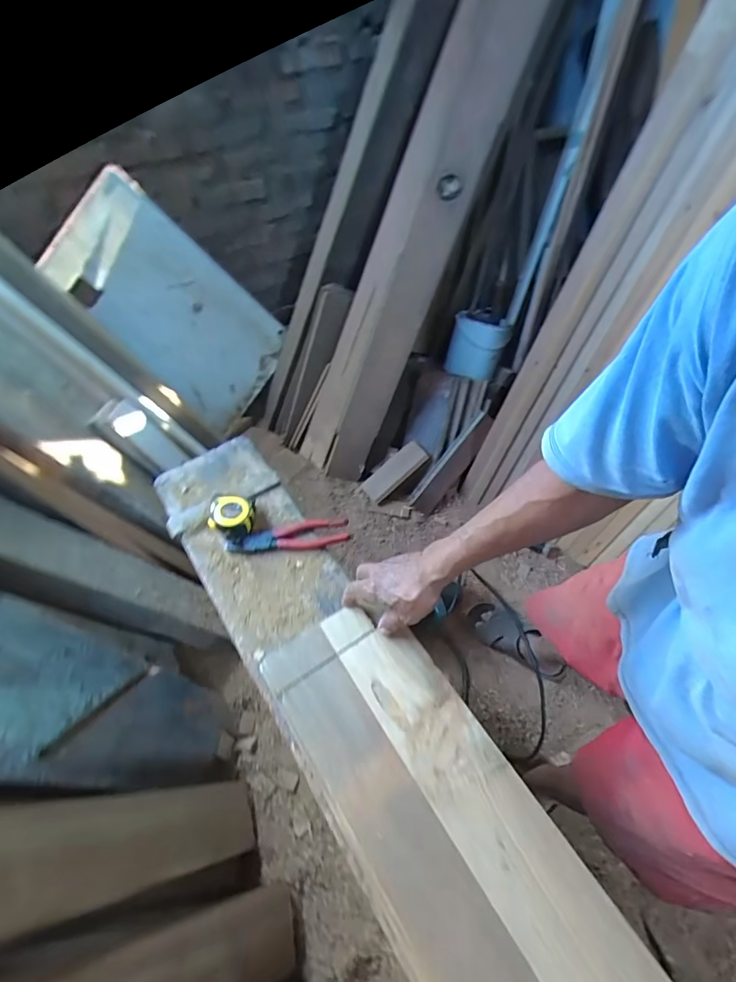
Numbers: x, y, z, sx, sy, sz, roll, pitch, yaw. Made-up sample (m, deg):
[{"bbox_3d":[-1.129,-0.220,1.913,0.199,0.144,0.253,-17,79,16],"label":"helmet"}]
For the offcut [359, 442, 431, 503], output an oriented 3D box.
[{"bbox_3d":[0.087,-0.063,1.458,0.224,0.016,0.081,-41,77,-2],"label":"offcut"}]

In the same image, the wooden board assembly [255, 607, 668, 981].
[{"bbox_3d":[0.119,0.413,0.460,0.192,0.052,0.676,-29,57,-21],"label":"wooden board assembly"}]

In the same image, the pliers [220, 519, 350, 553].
[{"bbox_3d":[-0.128,0.071,0.740,0.191,0.015,0.049,-3,53,-4],"label":"pliers"}]

